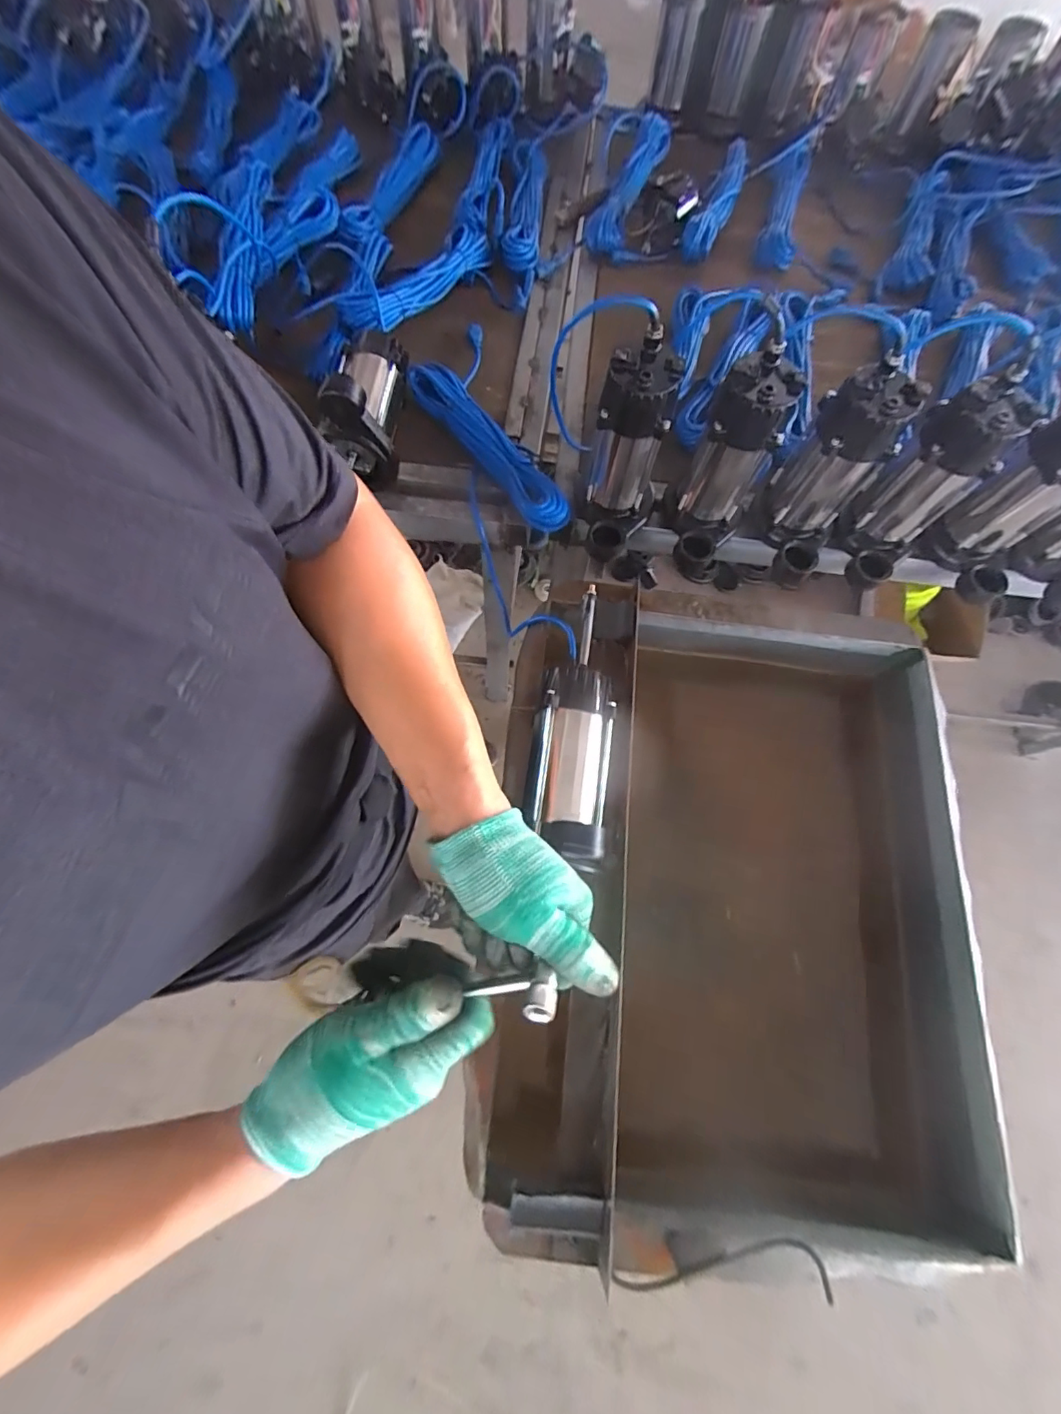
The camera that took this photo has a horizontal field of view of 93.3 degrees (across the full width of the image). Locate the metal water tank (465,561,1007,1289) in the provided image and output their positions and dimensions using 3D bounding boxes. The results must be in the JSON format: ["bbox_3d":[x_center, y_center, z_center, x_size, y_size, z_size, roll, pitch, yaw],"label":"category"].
[{"bbox_3d":[0.254,0.240,0.723,0.595,0.250,0.761,6,70,-1],"label":"metal water tank"}]

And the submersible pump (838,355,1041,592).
[{"bbox_3d":[0.514,-0.284,0.668,0.110,0.235,0.124,44,74,12],"label":"submersible pump"}]

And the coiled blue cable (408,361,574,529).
[{"bbox_3d":[-0.059,-0.407,0.777,0.073,0.064,0.348,-37,76,-14],"label":"coiled blue cable"}]

